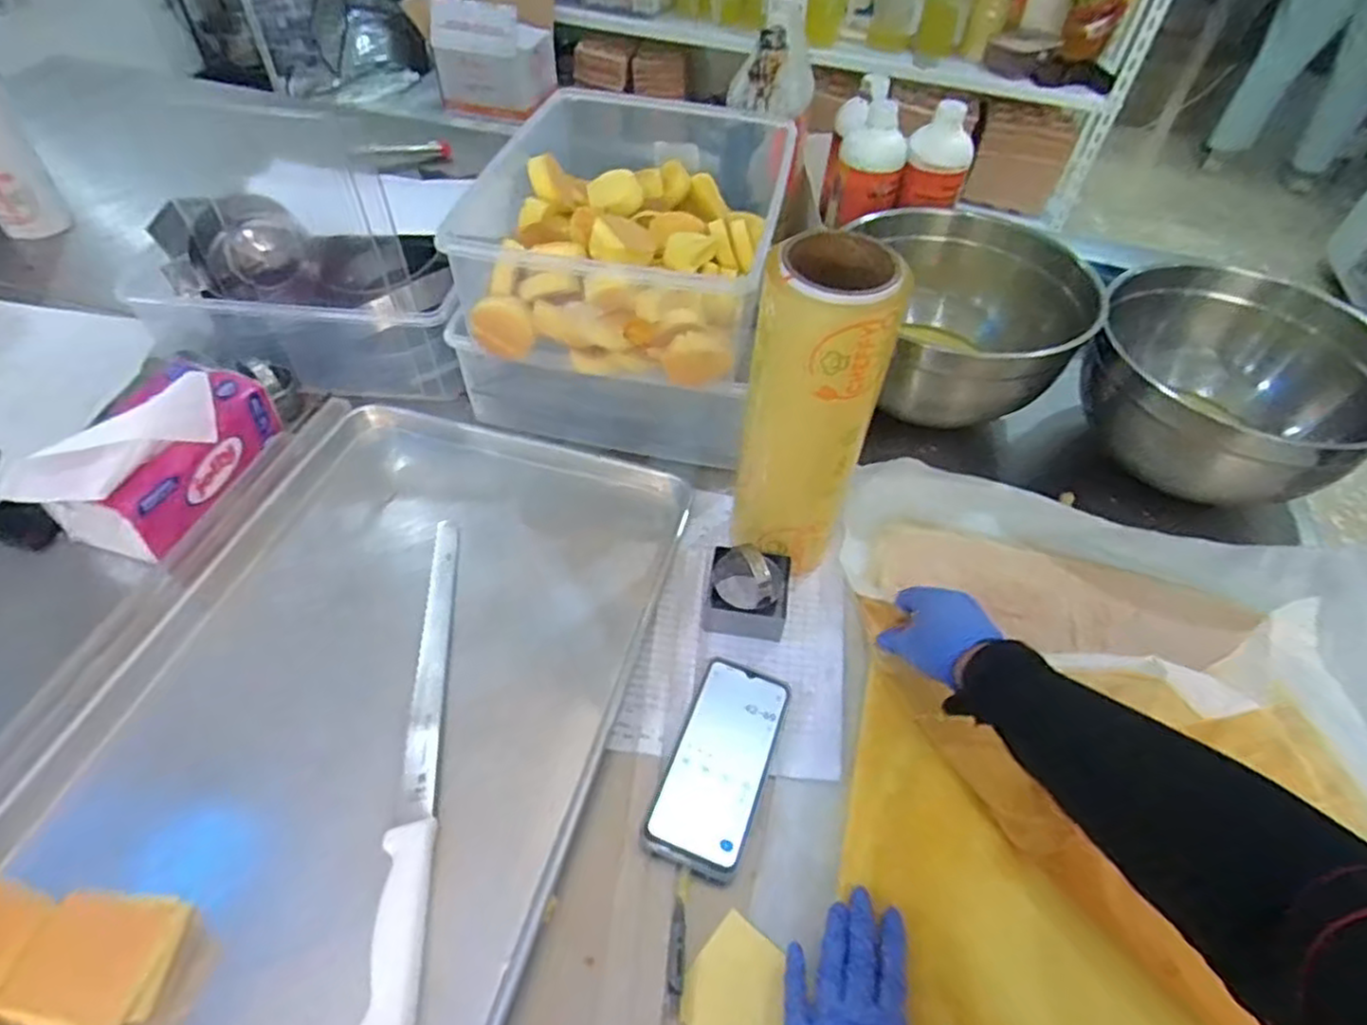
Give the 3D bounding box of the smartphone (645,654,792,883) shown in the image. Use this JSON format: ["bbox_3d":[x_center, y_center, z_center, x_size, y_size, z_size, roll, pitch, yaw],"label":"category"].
[{"bbox_3d":[0.031,0.201,0.589,0.077,0.012,0.173,18,52,11],"label":"smartphone"}]

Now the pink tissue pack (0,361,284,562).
[{"bbox_3d":[-0.520,-0.064,0.722,0.133,0.093,0.210,19,52,13],"label":"pink tissue pack"}]

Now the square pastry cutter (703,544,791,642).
[{"bbox_3d":[0.061,0.072,0.670,0.079,0.045,0.072,7,50,3],"label":"square pastry cutter"}]

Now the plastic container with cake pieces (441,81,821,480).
[{"bbox_3d":[-0.062,-0.250,0.811,0.303,0.217,0.355,15,51,9],"label":"plastic container with cake pieces"}]

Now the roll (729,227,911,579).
[{"bbox_3d":[0.103,-0.072,0.617,0.106,0.317,0.081,12,51,7],"label":"roll"}]

